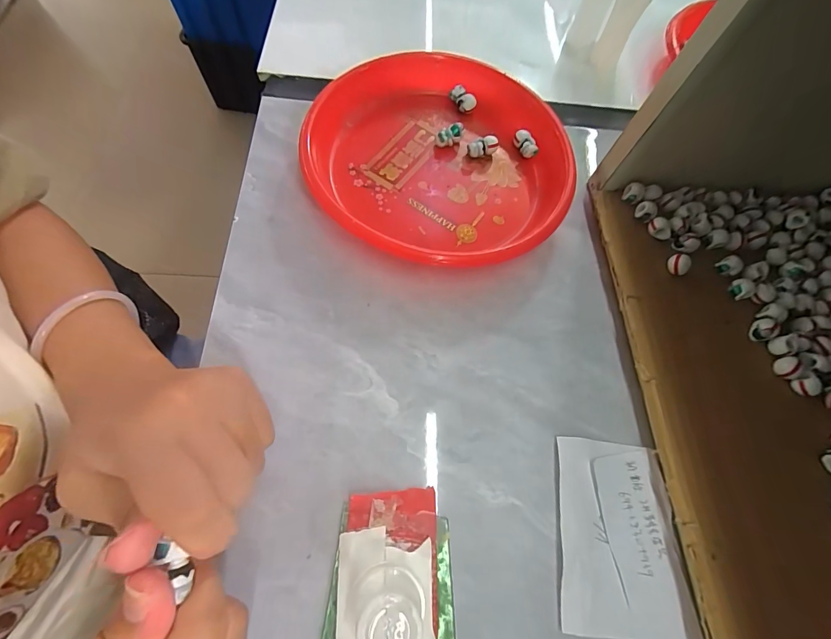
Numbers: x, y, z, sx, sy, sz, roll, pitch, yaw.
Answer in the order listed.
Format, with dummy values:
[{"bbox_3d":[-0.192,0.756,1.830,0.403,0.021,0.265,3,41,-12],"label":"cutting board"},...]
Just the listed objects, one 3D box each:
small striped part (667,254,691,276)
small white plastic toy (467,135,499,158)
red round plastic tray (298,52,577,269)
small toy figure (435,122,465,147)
[{"bbox_3d":[0.184,-0.038,0.264,0.009,0.011,0.014,-36,75,-19],"label":"small striped part"},{"bbox_3d":[0.054,-0.138,0.302,0.024,0.016,0.010,-17,69,-13],"label":"small white plastic toy"},{"bbox_3d":[0.021,-0.122,0.281,0.189,0.029,0.185,2,66,-5],"label":"red round plastic tray"},{"bbox_3d":[0.028,-0.146,0.302,0.024,0.016,0.007,-26,72,-16],"label":"small toy figure"}]

